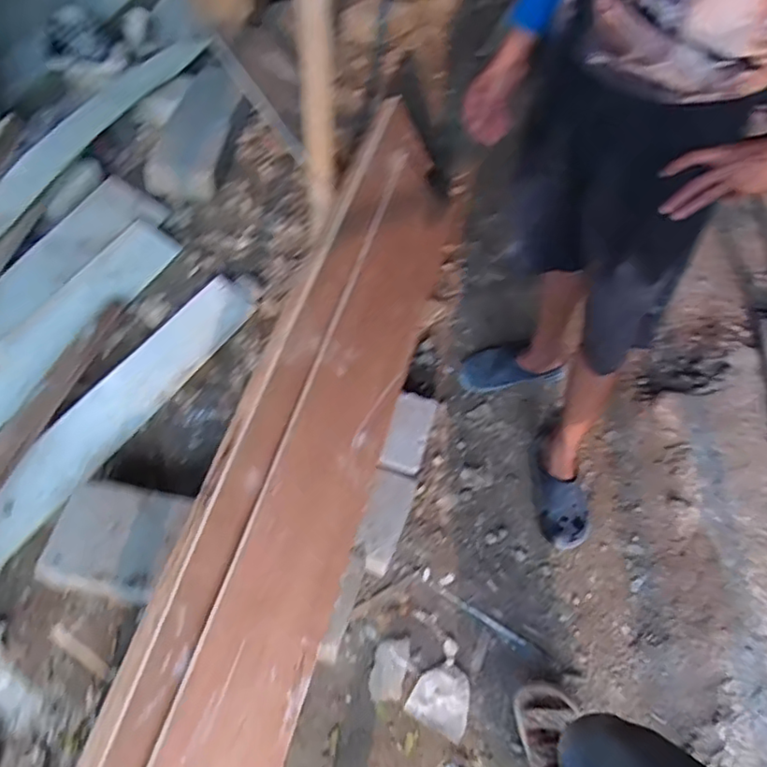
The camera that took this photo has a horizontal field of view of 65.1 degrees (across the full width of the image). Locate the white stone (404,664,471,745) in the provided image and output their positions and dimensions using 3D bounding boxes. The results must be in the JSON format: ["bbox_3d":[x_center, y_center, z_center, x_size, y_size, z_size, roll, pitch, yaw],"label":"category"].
[{"bbox_3d":[0.117,0.610,1.170,0.116,0.018,0.115,26,59,15],"label":"white stone"}]

